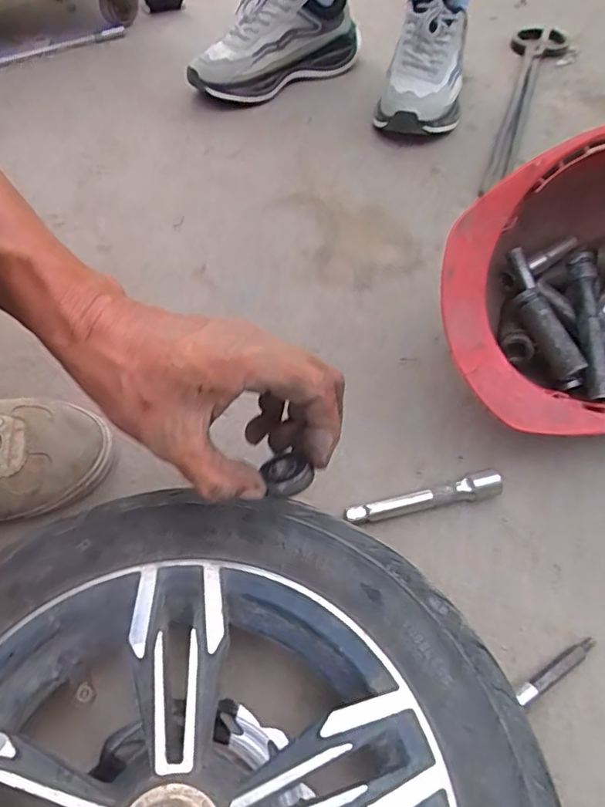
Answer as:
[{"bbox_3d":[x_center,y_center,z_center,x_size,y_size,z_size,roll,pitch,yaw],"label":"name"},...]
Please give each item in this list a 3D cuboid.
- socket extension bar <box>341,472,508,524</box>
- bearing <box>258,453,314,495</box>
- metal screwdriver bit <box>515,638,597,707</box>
[{"bbox_3d":[0.094,0.074,0.434,0.122,0.019,0.016,-9,56,-7],"label":"socket extension bar"},{"bbox_3d":[-0.008,0.040,0.308,0.023,0.012,0.024,-23,39,9],"label":"bearing"},{"bbox_3d":[0.169,0.178,0.372,0.073,0.013,0.010,-26,60,-17],"label":"metal screwdriver bit"}]

